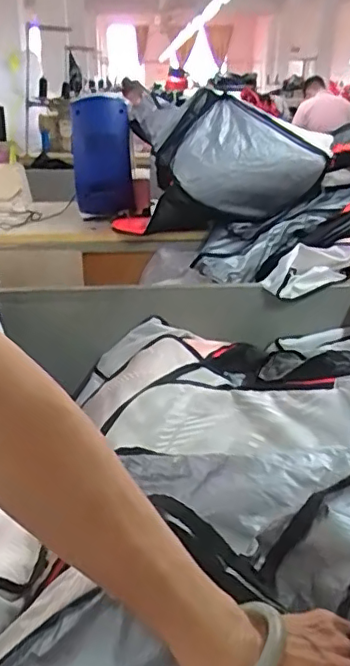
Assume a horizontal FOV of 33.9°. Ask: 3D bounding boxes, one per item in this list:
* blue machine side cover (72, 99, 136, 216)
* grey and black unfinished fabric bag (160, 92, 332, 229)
[{"bbox_3d":[-0.211,-0.506,1.686,0.170,0.332,0.121,-2,24,-5],"label":"blue machine side cover"},{"bbox_3d":[0.181,-0.448,1.498,0.444,0.286,0.142,1,23,2],"label":"grey and black unfinished fabric bag"}]

